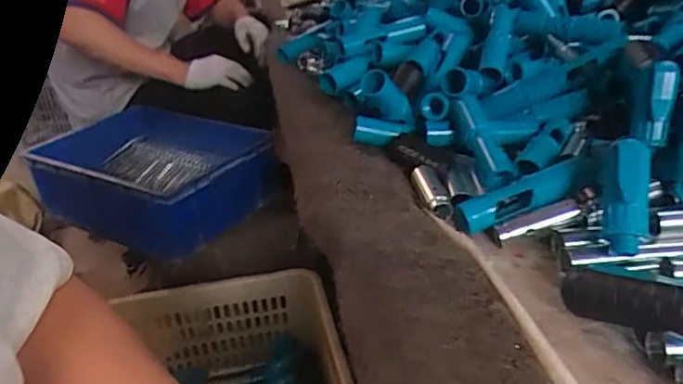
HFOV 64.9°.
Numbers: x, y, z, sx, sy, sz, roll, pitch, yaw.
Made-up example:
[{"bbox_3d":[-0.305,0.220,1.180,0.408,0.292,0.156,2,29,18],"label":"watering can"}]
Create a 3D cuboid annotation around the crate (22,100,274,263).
[{"bbox_3d":[-0.386,-0.042,1.068,0.442,0.133,0.301,13,33,28],"label":"crate"}]

